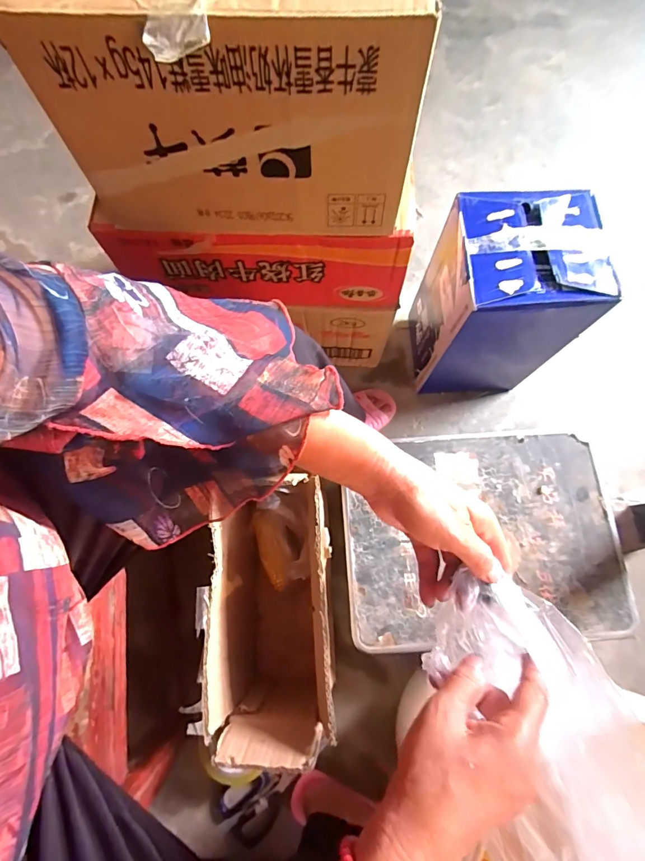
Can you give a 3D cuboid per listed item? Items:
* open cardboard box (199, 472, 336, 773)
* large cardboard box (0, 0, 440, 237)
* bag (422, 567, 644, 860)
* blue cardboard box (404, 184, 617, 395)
[{"bbox_3d":[-0.065,0.242,0.596,0.151,0.264,0.314,-2,73,1],"label":"open cardboard box"},{"bbox_3d":[-0.082,-0.351,0.400,0.320,0.197,0.210,-3,73,0],"label":"large cardboard box"},{"bbox_3d":[0.152,0.228,0.267,0.107,0.070,0.232,-16,71,-4],"label":"bag"},{"bbox_3d":[0.267,-0.193,0.657,0.191,0.318,0.170,-4,73,0],"label":"blue cardboard box"}]

